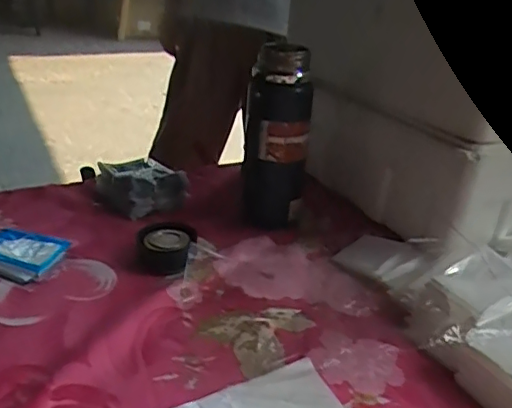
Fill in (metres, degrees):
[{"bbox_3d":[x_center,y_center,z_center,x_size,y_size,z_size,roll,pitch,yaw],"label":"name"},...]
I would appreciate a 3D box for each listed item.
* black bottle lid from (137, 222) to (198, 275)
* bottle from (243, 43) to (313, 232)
[{"bbox_3d":[-0.100,0.050,0.637,0.063,0.033,0.067,3,27,-2],"label":"black bottle lid"},{"bbox_3d":[0.025,-0.073,0.677,0.073,0.225,0.058,5,27,3],"label":"bottle"}]

